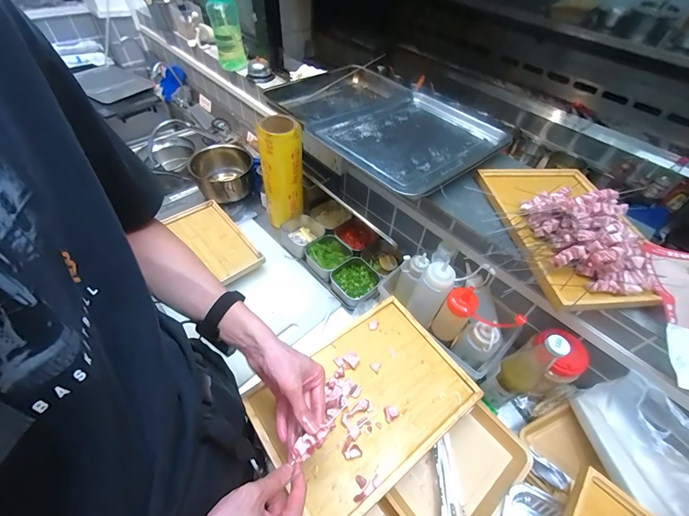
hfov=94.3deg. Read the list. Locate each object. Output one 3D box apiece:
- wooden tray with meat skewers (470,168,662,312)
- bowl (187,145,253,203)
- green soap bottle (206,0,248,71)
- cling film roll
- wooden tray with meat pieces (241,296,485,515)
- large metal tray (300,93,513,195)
[{"bbox_3d":[0.434,-0.088,0.608,0.228,0.098,0.358,-2,50,-5],"label":"wooden tray with meat skewers"},{"bbox_3d":[-0.376,-0.258,1.001,0.175,0.120,0.175,2,50,-2],"label":"bowl"},{"bbox_3d":[-0.391,-0.776,1.045,0.091,0.256,0.096,-9,51,-12],"label":"green soap bottle"},{"bbox_3d":[-0.163,-0.215,0.858,0.102,0.305,0.078,-1,50,-5],"label":"cling film roll"},{"bbox_3d":[0.040,0.248,0.572,0.356,0.029,0.245,-29,58,-25],"label":"wooden tray with meat pieces"},{"bbox_3d":[0.152,-0.314,0.795,0.395,0.048,0.407,37,57,24],"label":"large metal tray"}]

